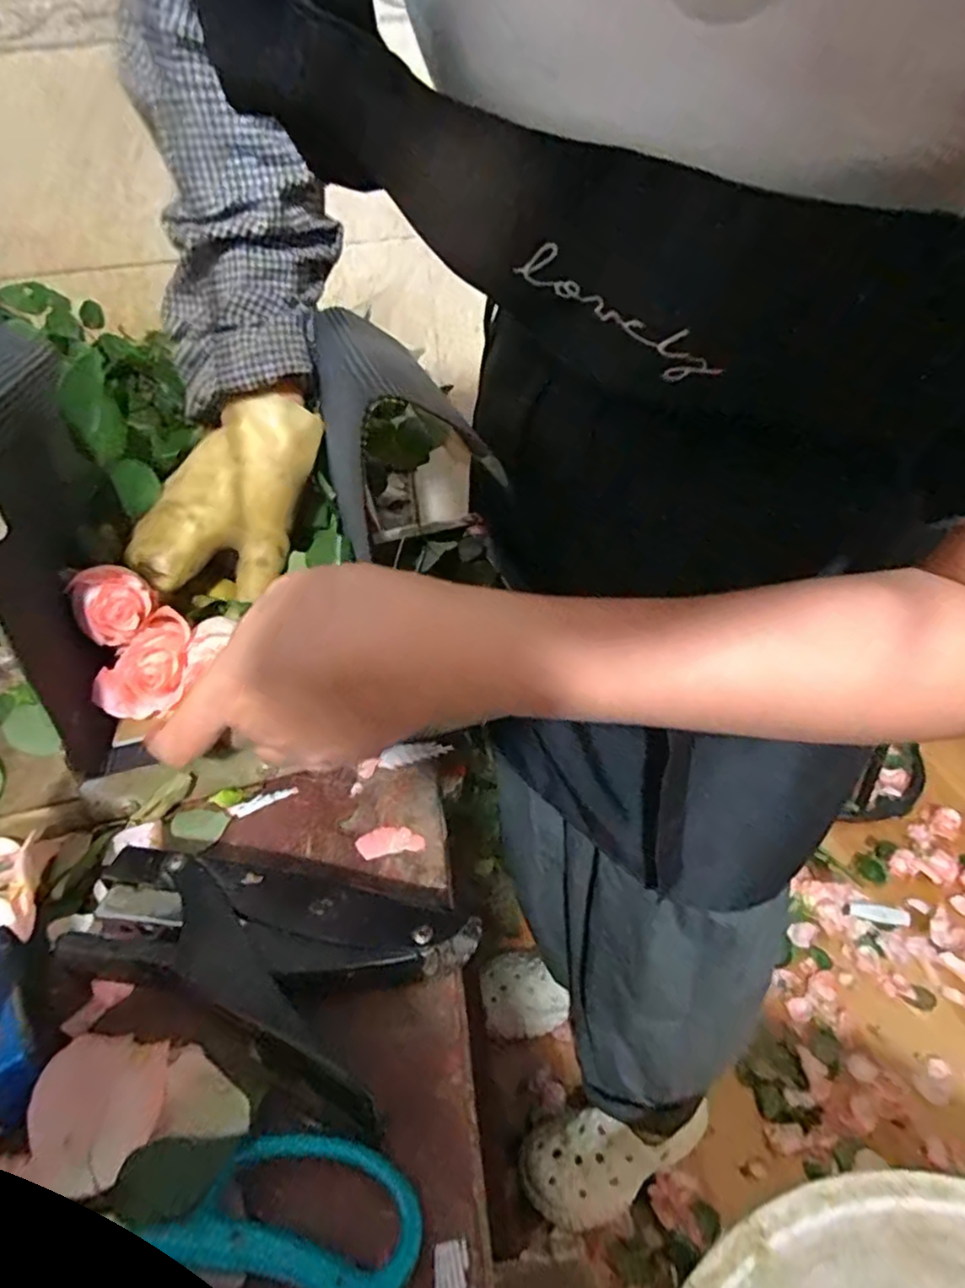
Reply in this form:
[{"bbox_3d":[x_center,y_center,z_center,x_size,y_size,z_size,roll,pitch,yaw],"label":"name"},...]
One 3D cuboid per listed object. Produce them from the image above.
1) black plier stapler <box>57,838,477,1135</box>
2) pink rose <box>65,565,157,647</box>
[{"bbox_3d":[-0.083,0.115,0.252,0.145,0.029,0.070,11,39,20],"label":"black plier stapler"},{"bbox_3d":[-0.184,-0.020,0.323,0.032,0.029,0.037,-29,43,-28],"label":"pink rose"}]

